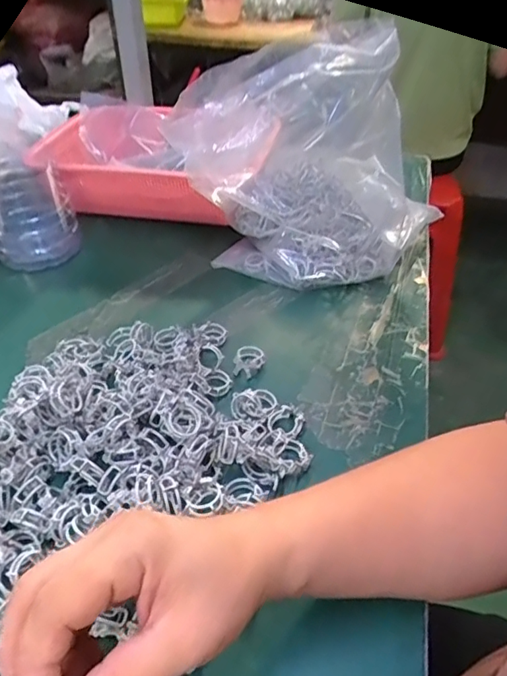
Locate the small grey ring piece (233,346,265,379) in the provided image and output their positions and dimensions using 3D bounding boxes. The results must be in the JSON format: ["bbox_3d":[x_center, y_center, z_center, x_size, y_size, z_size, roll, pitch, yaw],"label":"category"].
[{"bbox_3d":[-0.003,0.020,0.453,0.025,0.011,0.034,12,42,14],"label":"small grey ring piece"}]

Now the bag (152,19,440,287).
[{"bbox_3d":[0.066,-0.190,0.536,0.238,0.221,0.173,15,43,18],"label":"bag"}]

